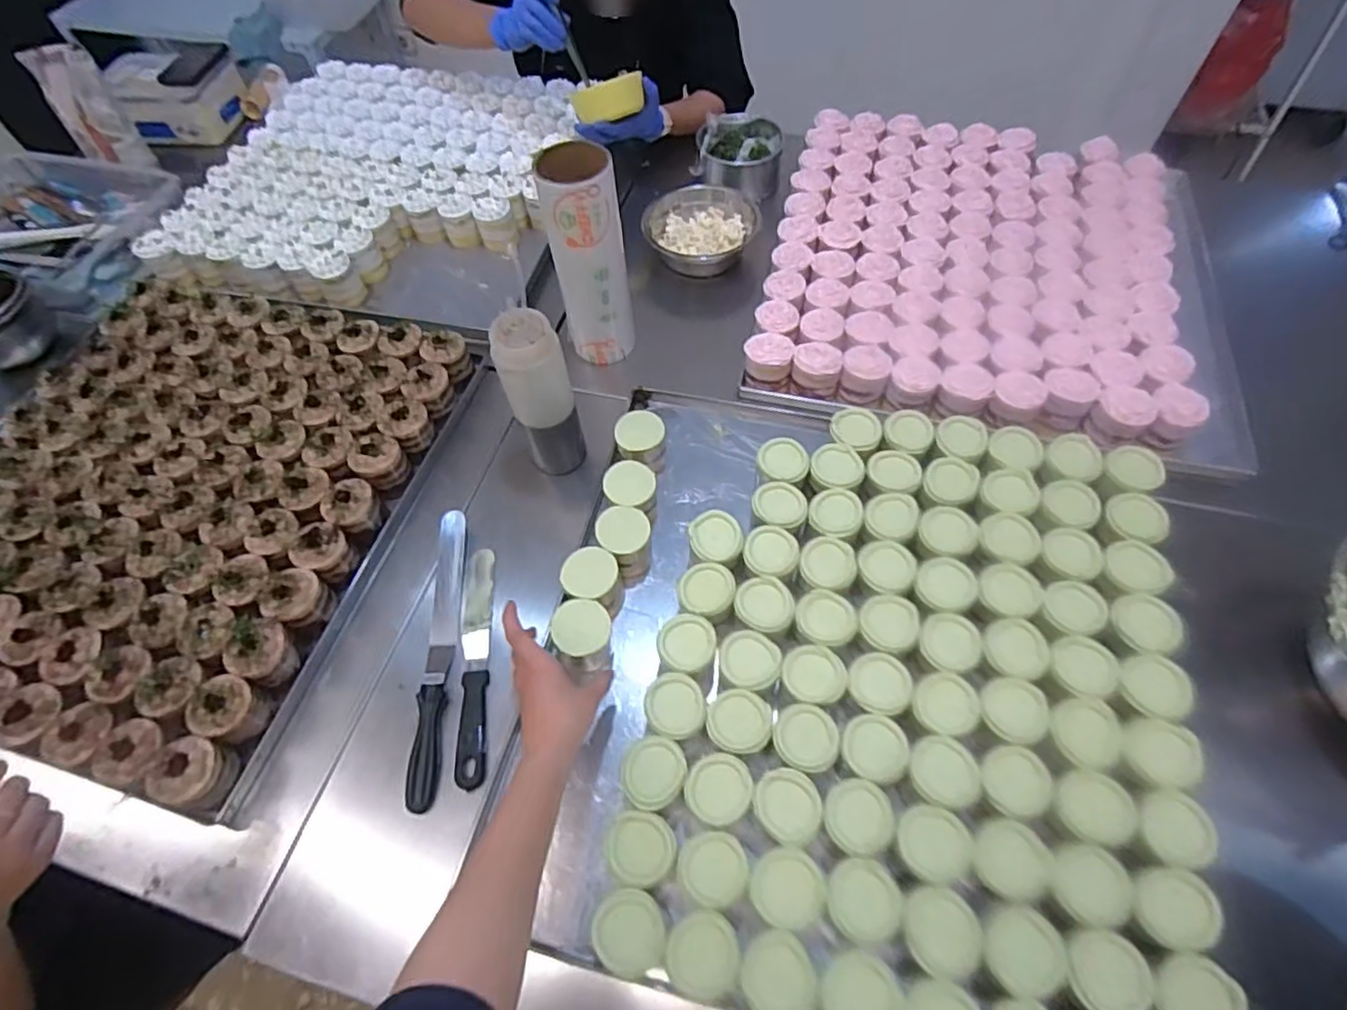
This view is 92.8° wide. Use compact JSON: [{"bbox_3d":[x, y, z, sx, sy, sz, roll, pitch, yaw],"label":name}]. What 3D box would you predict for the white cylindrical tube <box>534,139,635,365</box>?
[{"bbox_3d":[-0.101,-0.294,0.791,0.087,0.259,0.065,-12,59,-5],"label":"white cylindrical tube"}]

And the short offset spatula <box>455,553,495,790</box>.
[{"bbox_3d":[-0.210,0.162,0.678,0.031,0.015,0.250,-5,59,-1],"label":"short offset spatula"}]

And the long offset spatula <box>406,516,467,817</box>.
[{"bbox_3d":[-0.251,0.149,0.682,0.029,0.024,0.314,-4,59,0],"label":"long offset spatula"}]

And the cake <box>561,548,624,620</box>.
[{"bbox_3d":[-0.084,0.082,0.675,0.055,0.063,0.052,10,60,8],"label":"cake"}]

